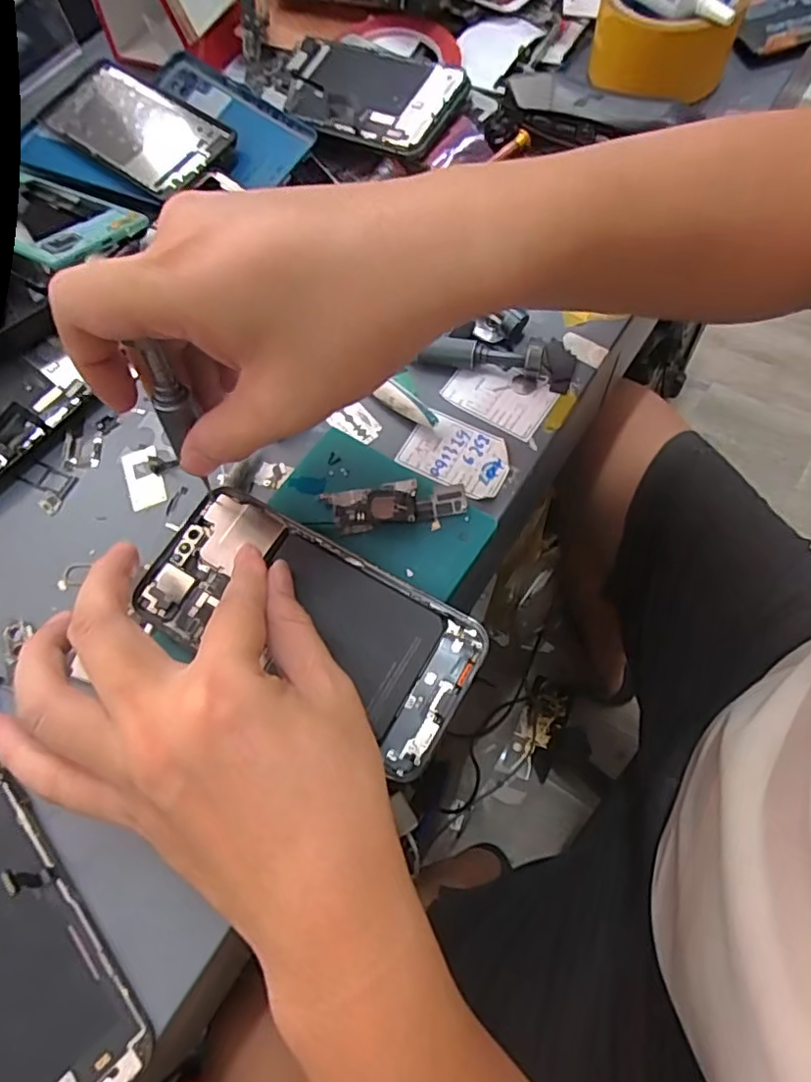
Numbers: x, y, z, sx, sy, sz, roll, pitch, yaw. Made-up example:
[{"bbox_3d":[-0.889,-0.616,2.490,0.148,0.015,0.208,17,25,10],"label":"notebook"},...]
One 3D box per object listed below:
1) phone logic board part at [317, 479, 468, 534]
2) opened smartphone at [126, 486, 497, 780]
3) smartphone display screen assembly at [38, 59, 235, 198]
[{"bbox_3d":[-0.006,-0.019,0.297,0.071,0.007,0.026,-2,66,6],"label":"phone logic board part"},{"bbox_3d":[-0.045,0.035,0.277,0.158,0.007,0.074,27,72,13],"label":"opened smartphone"},{"bbox_3d":[-0.198,-0.303,0.435,0.169,0.008,0.072,38,80,20],"label":"smartphone display screen assembly"}]

